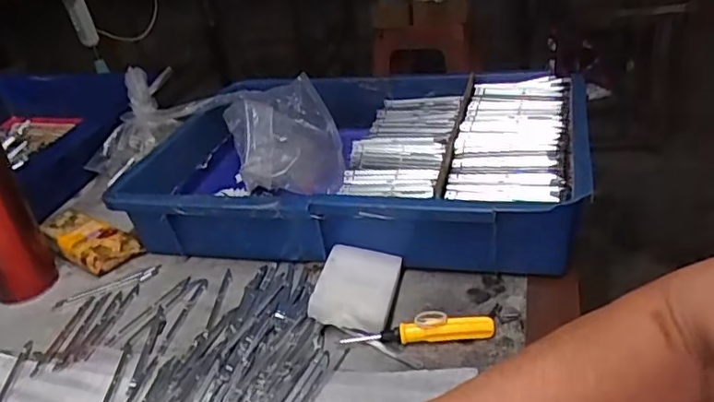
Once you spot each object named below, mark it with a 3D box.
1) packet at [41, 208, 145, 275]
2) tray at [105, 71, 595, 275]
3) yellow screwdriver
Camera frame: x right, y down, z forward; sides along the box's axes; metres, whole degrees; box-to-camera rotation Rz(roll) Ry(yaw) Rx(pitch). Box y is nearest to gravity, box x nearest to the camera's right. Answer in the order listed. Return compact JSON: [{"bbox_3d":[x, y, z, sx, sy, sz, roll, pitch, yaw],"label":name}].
[{"bbox_3d":[-0.274,0.039,0.616,0.108,0.035,0.056,21,41,38],"label":"packet"},{"bbox_3d":[-0.004,-0.039,0.629,0.435,0.099,0.278,2,32,15],"label":"tray"},{"bbox_3d":[0.044,0.099,0.453,0.115,0.017,0.011,-4,31,6],"label":"yellow screwdriver"}]

